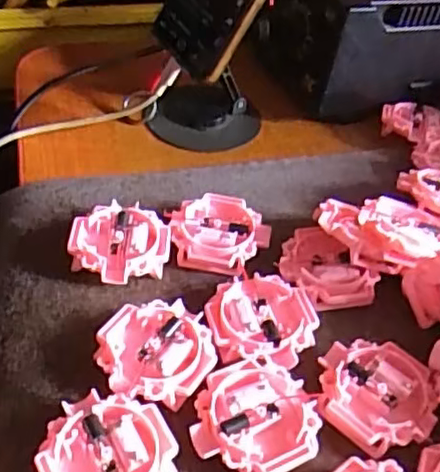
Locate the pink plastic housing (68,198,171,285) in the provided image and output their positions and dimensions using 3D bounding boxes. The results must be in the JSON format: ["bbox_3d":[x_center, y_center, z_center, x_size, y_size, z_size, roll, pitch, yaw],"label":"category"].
[{"bbox_3d":[-0.054,0.005,0.347,0.051,0.016,0.048,2,45,-4],"label":"pink plastic housing"}]

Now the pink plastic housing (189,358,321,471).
[{"bbox_3d":[0.014,0.081,0.281,0.053,0.015,0.051,-14,48,-19],"label":"pink plastic housing"}]

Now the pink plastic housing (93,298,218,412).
[{"bbox_3d":[-0.030,0.055,0.301,0.052,0.013,0.051,3,45,-3],"label":"pink plastic housing"}]

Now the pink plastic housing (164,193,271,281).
[{"bbox_3d":[-0.001,-0.001,0.362,0.054,0.016,0.050,16,46,9],"label":"pink plastic housing"}]

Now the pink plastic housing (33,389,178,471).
[{"bbox_3d":[-0.046,0.091,0.263,0.052,0.016,0.053,3,45,-3],"label":"pink plastic housing"}]

